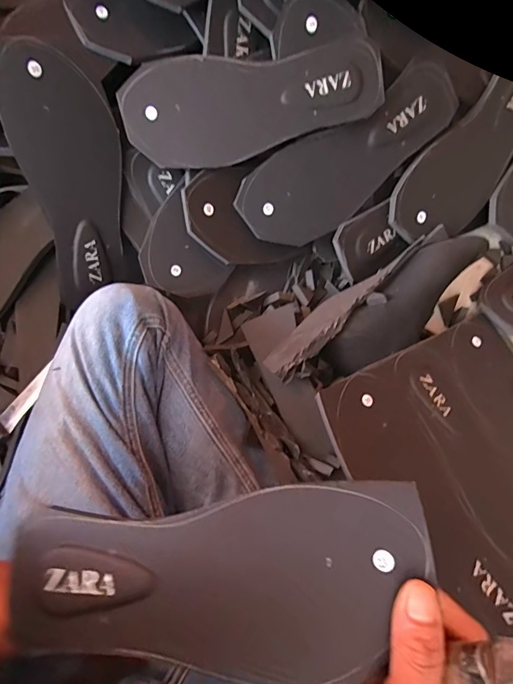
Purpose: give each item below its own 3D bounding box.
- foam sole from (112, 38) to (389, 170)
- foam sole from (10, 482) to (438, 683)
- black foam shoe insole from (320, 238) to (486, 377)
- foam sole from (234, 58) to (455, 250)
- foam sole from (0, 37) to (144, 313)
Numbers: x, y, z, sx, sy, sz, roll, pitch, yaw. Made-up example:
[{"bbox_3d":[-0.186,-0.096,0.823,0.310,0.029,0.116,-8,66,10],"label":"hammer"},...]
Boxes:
[{"bbox_3d":[-0.002,-0.235,0.408,0.253,0.010,0.099,-9,108,-2],"label":"foam sole"},{"bbox_3d":[-0.027,0.143,0.237,0.247,0.012,0.097,-9,79,8],"label":"foam sole"},{"bbox_3d":[0.170,-0.044,0.453,0.214,0.034,0.068,-42,81,-7],"label":"black foam shoe insole"},{"bbox_3d":[0.102,-0.193,0.440,0.251,0.007,0.099,-33,111,1],"label":"foam sole"},{"bbox_3d":[-0.184,-0.161,0.420,0.094,0.012,0.236,-18,122,-20],"label":"foam sole"}]

